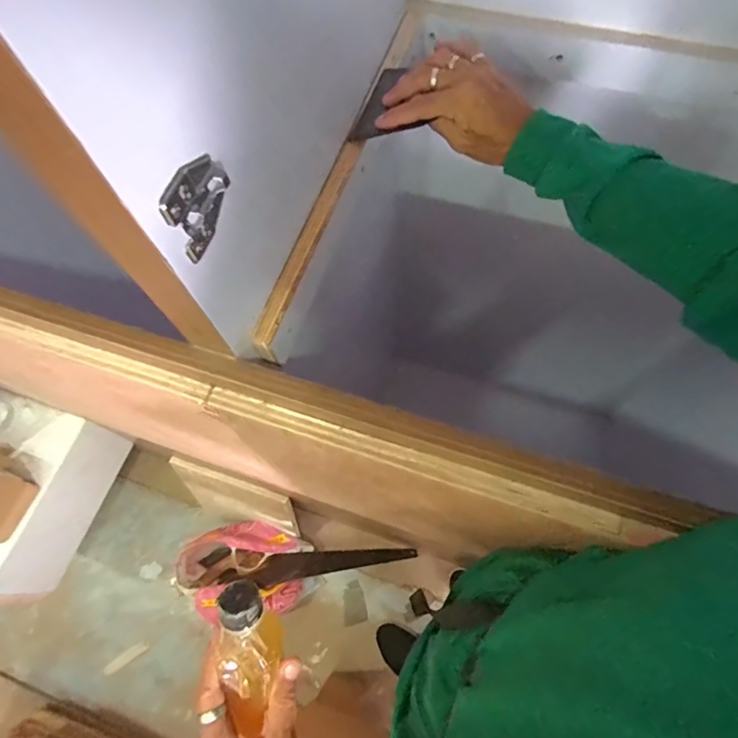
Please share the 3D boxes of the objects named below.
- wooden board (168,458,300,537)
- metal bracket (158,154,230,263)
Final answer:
[{"bbox_3d":[-0.330,0.355,1.246,0.308,0.329,0.018,15,53,11],"label":"wooden board"},{"bbox_3d":[-0.097,-0.096,0.277,0.009,0.047,0.050,19,70,10],"label":"metal bracket"}]

